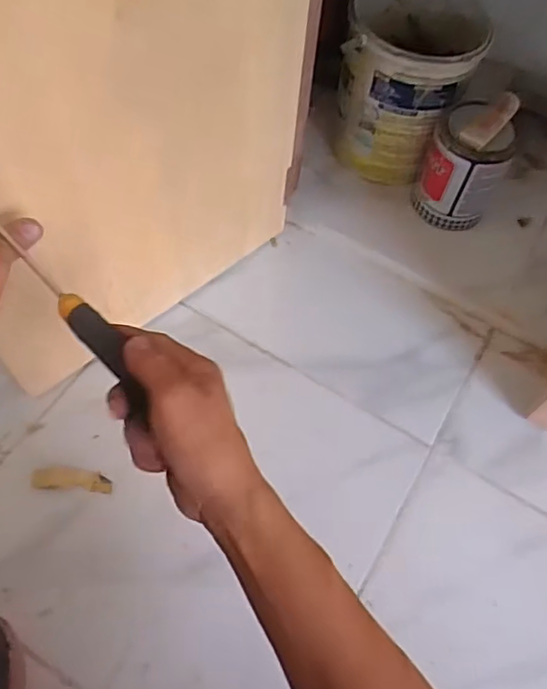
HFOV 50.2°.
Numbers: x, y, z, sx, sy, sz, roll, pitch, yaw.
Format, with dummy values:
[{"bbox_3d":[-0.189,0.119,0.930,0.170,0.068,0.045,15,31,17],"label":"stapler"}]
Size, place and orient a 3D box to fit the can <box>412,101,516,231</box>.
[{"bbox_3d":[0.261,-0.243,0.789,0.105,0.150,0.119,25,63,11],"label":"can"}]

